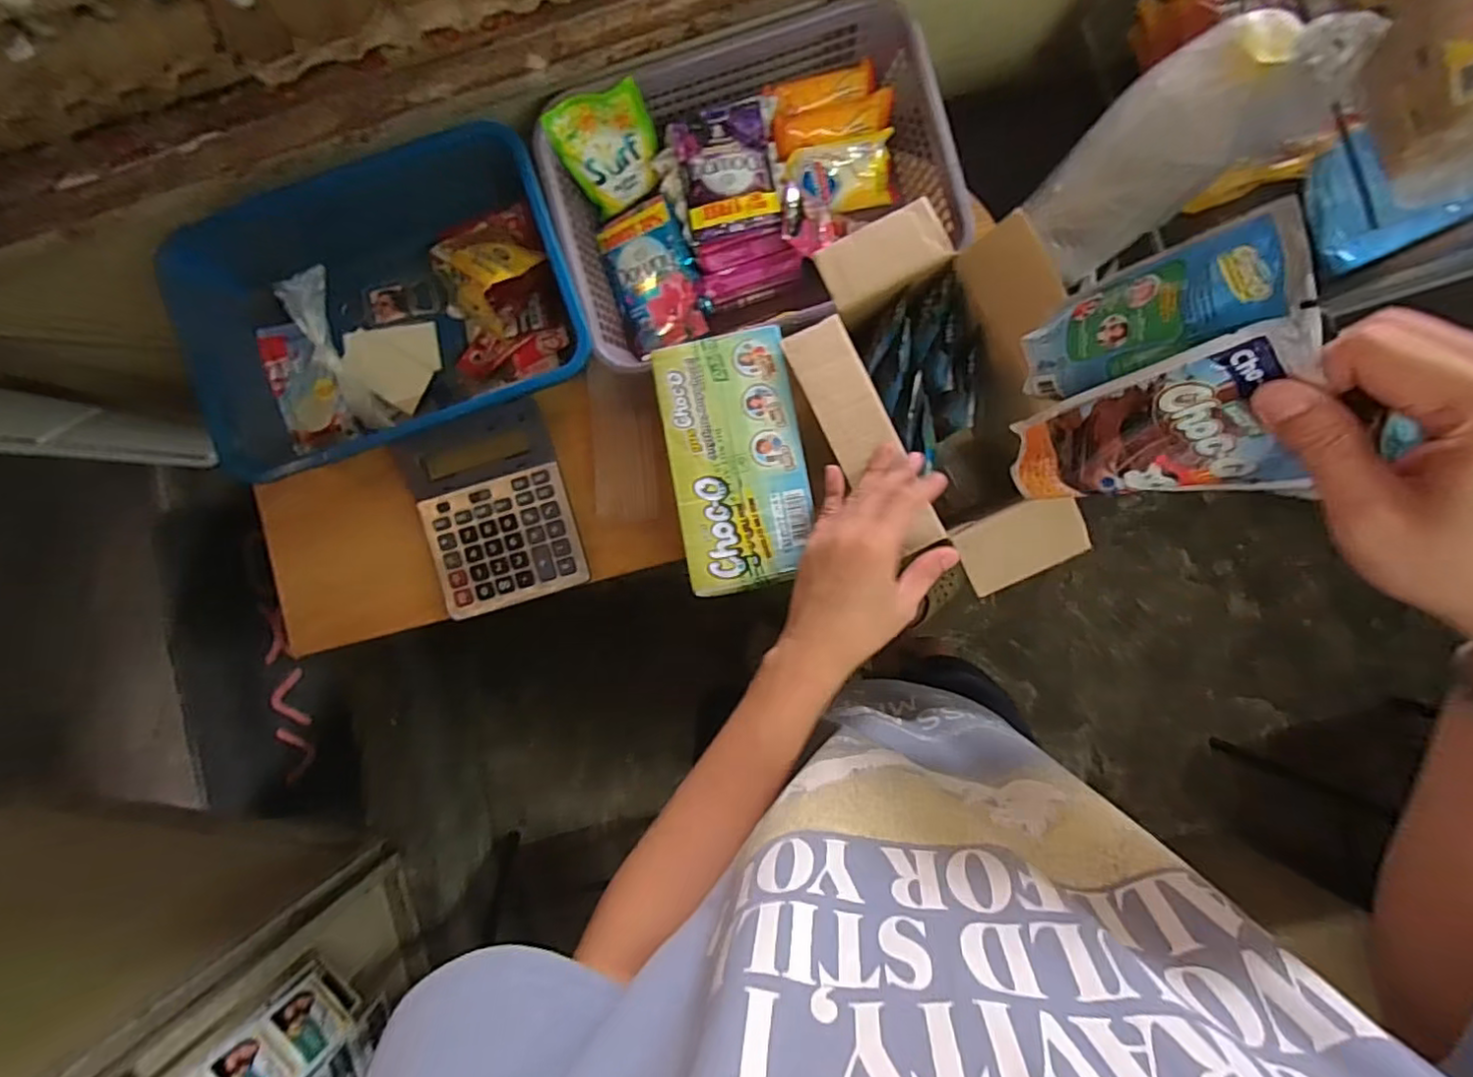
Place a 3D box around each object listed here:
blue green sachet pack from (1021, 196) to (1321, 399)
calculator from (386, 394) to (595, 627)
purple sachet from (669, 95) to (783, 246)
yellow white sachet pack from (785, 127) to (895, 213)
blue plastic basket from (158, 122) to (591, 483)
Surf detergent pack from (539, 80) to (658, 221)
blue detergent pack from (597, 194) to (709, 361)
[{"bbox_3d":[0.185,-0.101,0.291,0.012,0.128,0.049,-3,87,-22],"label":"blue green sachet pack"},{"bbox_3d":[-0.241,-0.025,0.628,0.146,0.029,0.183,-17,86,5],"label":"calculator"},{"bbox_3d":[-0.007,-0.334,0.572,0.088,0.022,0.116,-7,87,6],"label":"purple sachet"},{"bbox_3d":[0.100,-0.343,0.601,0.101,0.024,0.062,-13,121,3],"label":"yellow white sachet pack"},{"bbox_3d":[-0.328,-0.223,0.602,0.358,0.097,0.247,-16,86,5],"label":"blue plastic basket"},{"bbox_3d":[-0.115,-0.361,0.585,0.088,0.095,0.028,-35,40,-5],"label":"Surf detergent pack"},{"bbox_3d":[-0.078,-0.249,0.604,0.081,0.035,0.125,-19,86,5],"label":"blue detergent pack"}]

